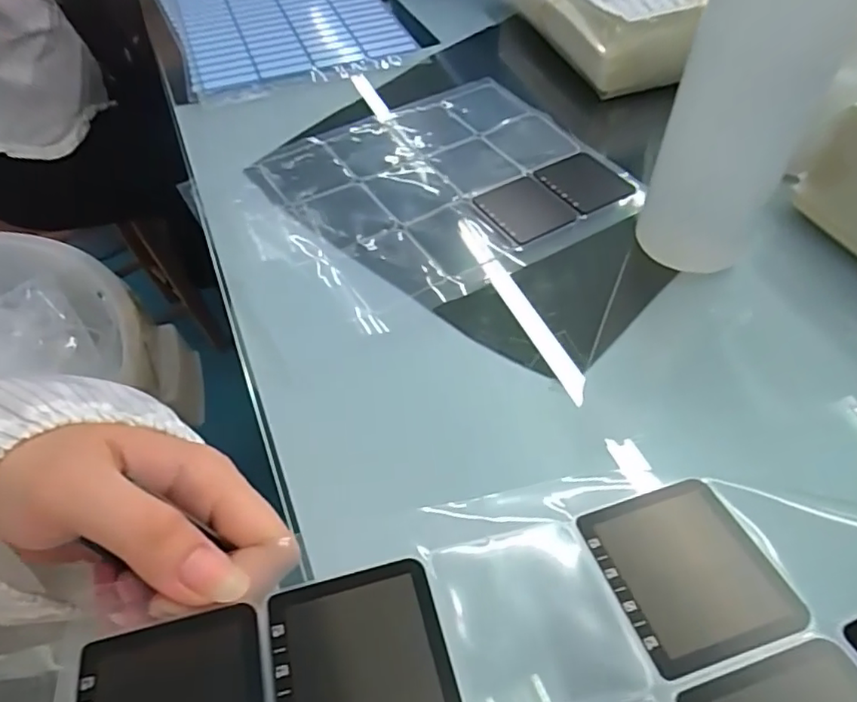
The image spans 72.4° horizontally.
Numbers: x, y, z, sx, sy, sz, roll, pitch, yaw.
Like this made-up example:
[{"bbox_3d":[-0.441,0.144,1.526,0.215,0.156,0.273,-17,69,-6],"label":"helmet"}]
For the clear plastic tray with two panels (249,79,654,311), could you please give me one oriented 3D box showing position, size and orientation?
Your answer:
[{"bbox_3d":[0.014,-0.120,0.412,0.210,0.009,0.194,-28,56,-19],"label":"clear plastic tray with two panels"}]

